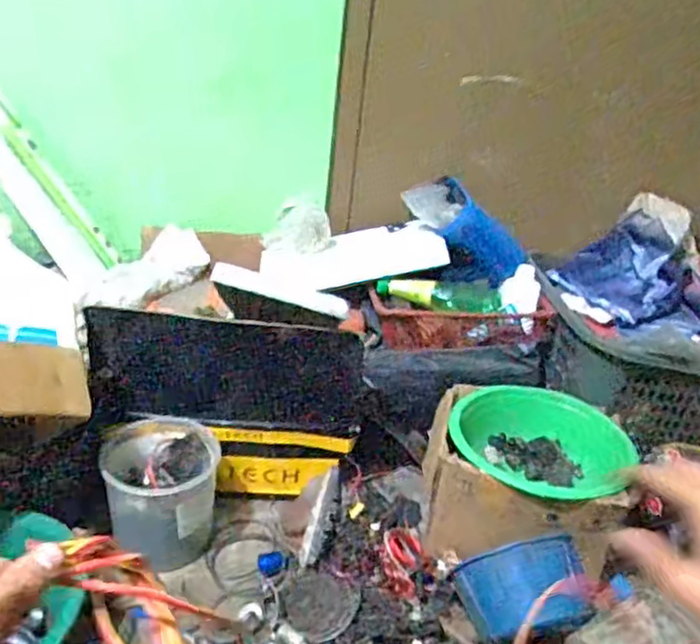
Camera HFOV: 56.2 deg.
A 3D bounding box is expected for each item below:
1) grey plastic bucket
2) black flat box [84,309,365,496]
[{"bbox_3d":[-0.284,0.261,1.003,0.169,0.158,0.156,-6,30,-22],"label":"grey plastic bucket"},{"bbox_3d":[-0.194,0.138,1.081,0.449,0.278,0.045,6,-2,-22],"label":"black flat box"}]

